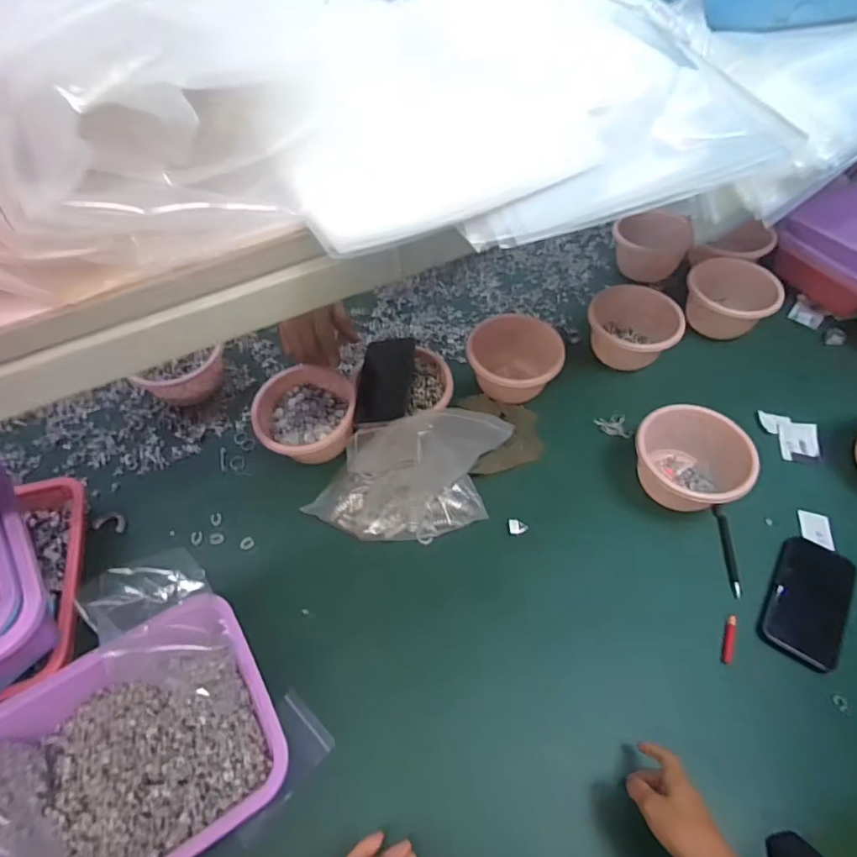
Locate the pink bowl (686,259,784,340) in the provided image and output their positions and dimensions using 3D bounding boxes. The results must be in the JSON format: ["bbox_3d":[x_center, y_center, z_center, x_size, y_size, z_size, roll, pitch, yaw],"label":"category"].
[{"bbox_3d":[0.502,-0.210,0.860,0.144,0.084,0.113,29,60,20],"label":"pink bowl"}]

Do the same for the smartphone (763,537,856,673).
[{"bbox_3d":[0.481,0.214,0.637,0.087,0.010,0.161,29,60,19],"label":"smartphone"}]

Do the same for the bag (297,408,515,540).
[{"bbox_3d":[-0.020,0.056,0.671,0.292,0.135,0.137,-12,55,-7],"label":"bag"}]

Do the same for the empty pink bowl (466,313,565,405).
[{"bbox_3d":[0.138,-0.108,0.828,0.150,0.084,0.126,1,55,1],"label":"empty pink bowl"}]

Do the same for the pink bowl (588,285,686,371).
[{"bbox_3d":[0.346,-0.169,0.871,0.152,0.082,0.126,25,59,17],"label":"pink bowl"}]

